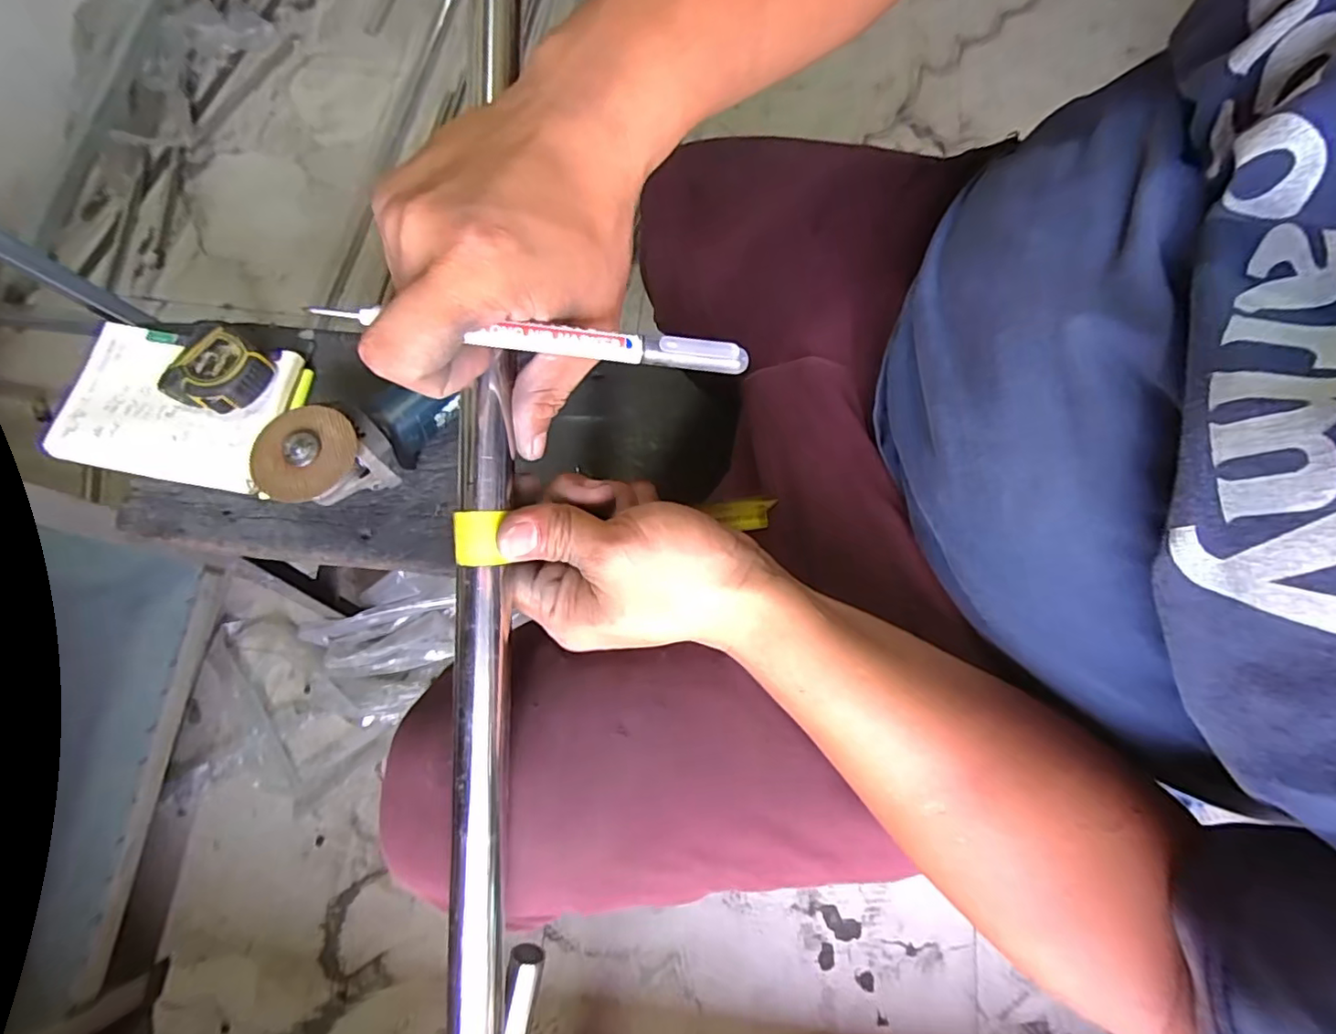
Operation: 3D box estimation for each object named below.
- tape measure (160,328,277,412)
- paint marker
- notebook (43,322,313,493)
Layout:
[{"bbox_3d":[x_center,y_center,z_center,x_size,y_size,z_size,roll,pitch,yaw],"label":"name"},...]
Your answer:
[{"bbox_3d":[-0.431,-0.137,0.565,0.077,0.037,0.083,33,76,8],"label":"tape measure"},{"bbox_3d":[-0.047,-0.070,0.230,0.161,0.010,0.009,3,74,-12],"label":"paint marker"},{"bbox_3d":[-0.486,-0.111,0.583,0.210,0.023,0.148,9,74,2],"label":"notebook"}]

